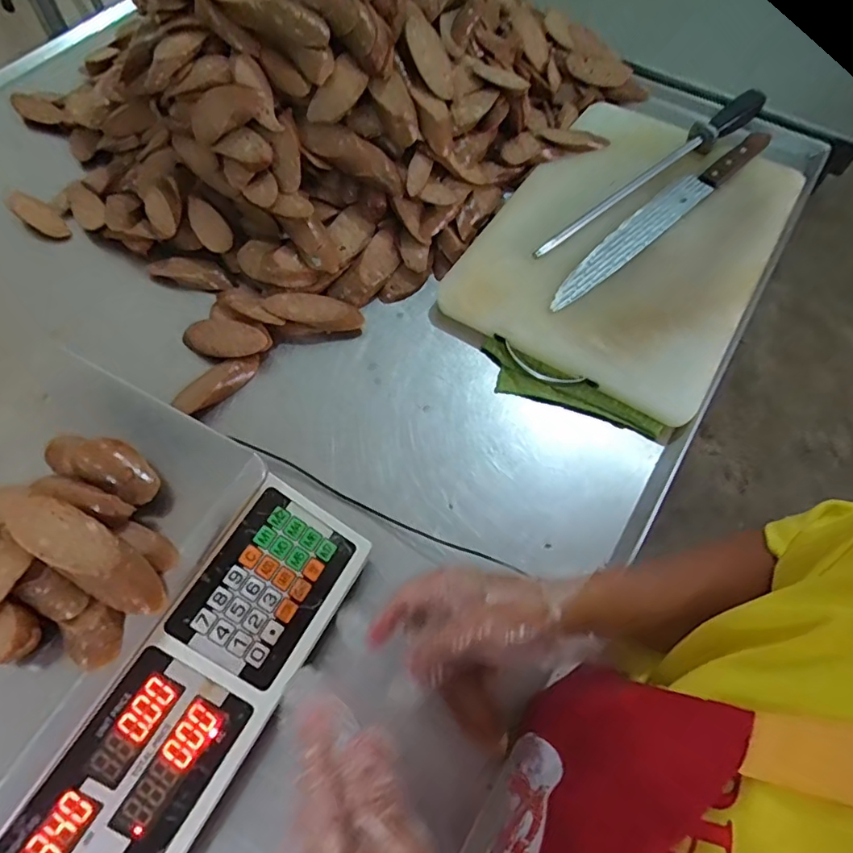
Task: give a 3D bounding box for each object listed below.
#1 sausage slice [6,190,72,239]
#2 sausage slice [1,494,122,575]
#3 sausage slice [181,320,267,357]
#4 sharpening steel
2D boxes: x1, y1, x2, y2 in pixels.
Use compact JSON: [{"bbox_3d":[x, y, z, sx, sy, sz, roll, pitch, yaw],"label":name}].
[{"bbox_3d":[-0.469,-0.256,0.658,0.077,0.010,0.030,34,66,-4],"label":"sausage slice"},{"bbox_3d":[-0.226,0.066,0.336,0.073,0.009,0.032,30,65,0],"label":"sausage slice"},{"bbox_3d":[-0.214,-0.092,0.577,0.093,0.013,0.041,12,76,14],"label":"sausage slice"},{"bbox_3d":[0.280,-0.319,0.653,0.419,0.036,0.027,-37,69,-18],"label":"sharpening steel"}]

